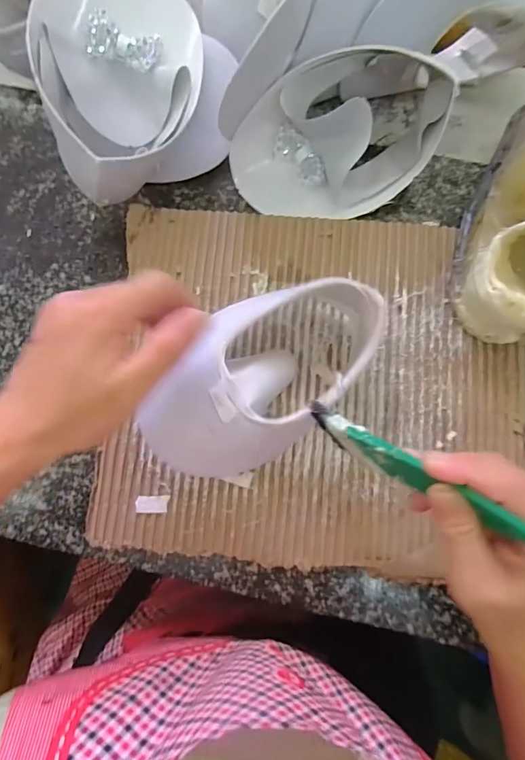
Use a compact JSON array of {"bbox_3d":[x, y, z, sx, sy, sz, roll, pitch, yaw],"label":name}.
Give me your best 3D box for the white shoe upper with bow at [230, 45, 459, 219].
[{"bbox_3d":[0.057,-0.197,0.323,0.163,0.066,0.111,0,81,2],"label":"white shoe upper with bow"}]

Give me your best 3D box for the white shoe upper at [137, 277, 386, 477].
[{"bbox_3d":[-0.001,0.001,0.293,0.095,0.070,0.166,40,84,7],"label":"white shoe upper"}]

